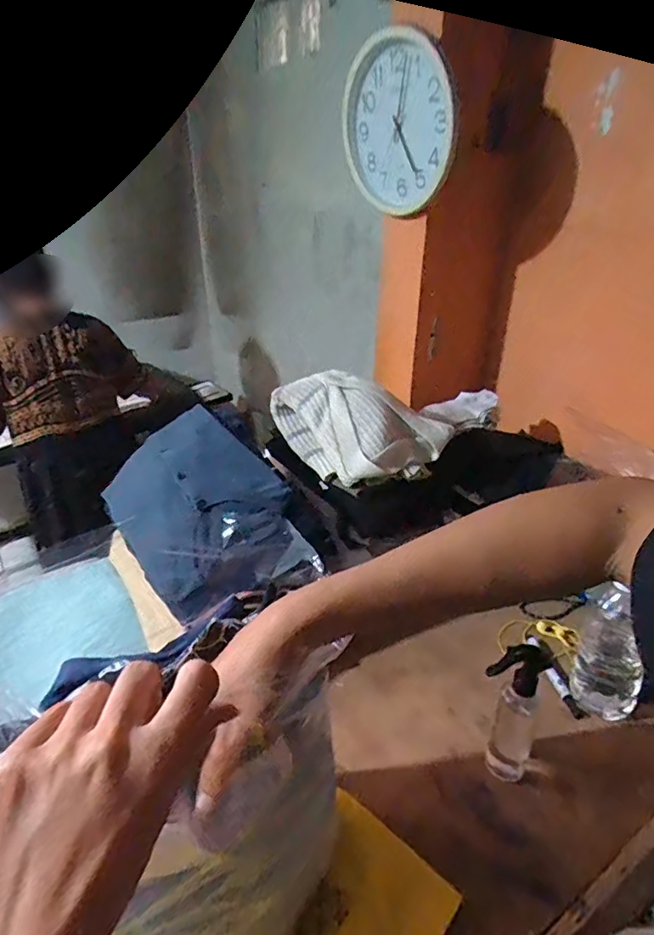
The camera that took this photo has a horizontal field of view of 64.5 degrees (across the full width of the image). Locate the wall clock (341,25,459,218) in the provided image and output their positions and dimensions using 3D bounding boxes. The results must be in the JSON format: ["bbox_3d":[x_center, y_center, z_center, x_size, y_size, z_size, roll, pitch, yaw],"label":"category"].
[{"bbox_3d":[0.147,-0.735,1.122,0.034,0.324,0.335,-27,45,-29],"label":"wall clock"}]

